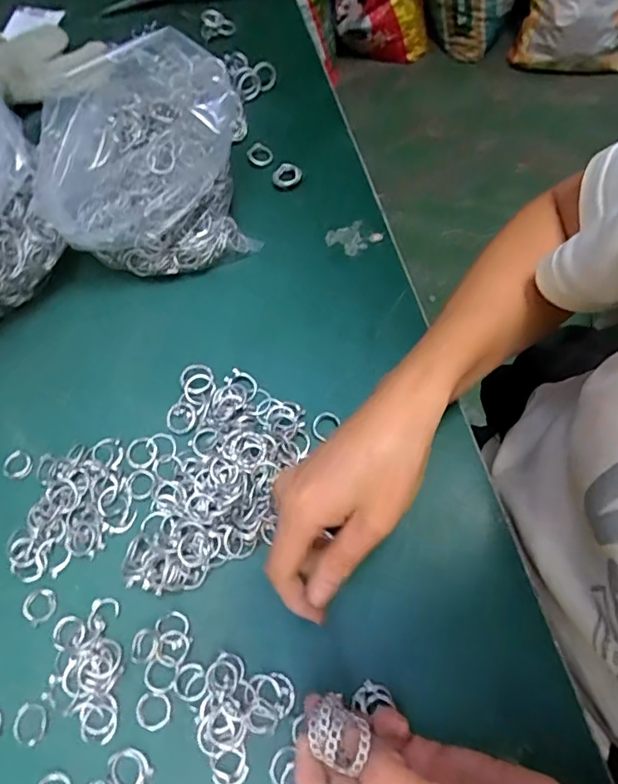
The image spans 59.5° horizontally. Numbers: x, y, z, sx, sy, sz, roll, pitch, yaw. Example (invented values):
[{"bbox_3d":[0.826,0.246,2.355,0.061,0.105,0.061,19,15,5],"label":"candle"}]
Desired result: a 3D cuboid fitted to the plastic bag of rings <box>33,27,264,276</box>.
[{"bbox_3d":[-0.127,-0.185,0.436,0.148,0.095,0.163,-5,66,1],"label":"plastic bag of rings"}]

